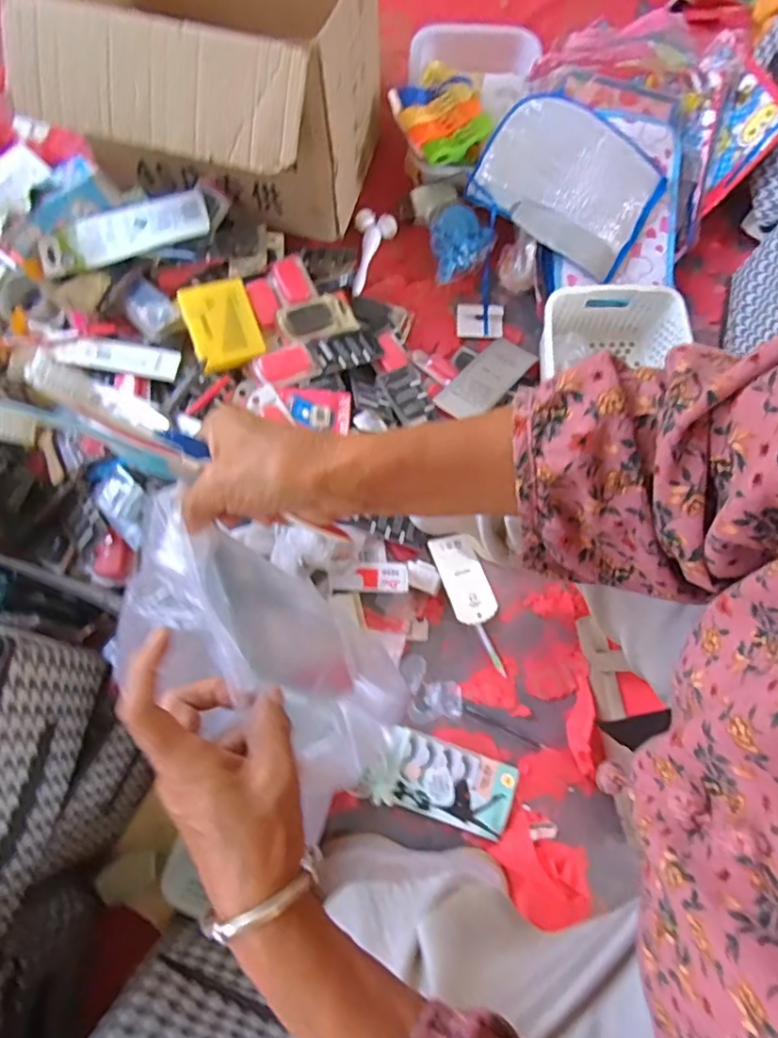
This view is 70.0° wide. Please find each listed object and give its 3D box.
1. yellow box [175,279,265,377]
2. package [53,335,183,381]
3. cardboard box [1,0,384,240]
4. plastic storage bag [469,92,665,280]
[{"bbox_3d":[-0.231,-0.271,0.773,0.092,0.031,0.123,-21,78,-3],"label":"yellow box"},{"bbox_3d":[-0.387,-0.232,0.784,0.178,0.010,0.047,10,78,3],"label":"package"},{"bbox_3d":[-0.242,-0.610,0.764,0.402,0.253,0.348,14,79,4],"label":"cardboard box"},{"bbox_3d":[0.271,-0.507,0.832,0.256,0.027,0.205,32,88,-4],"label":"plastic storage bag"}]

